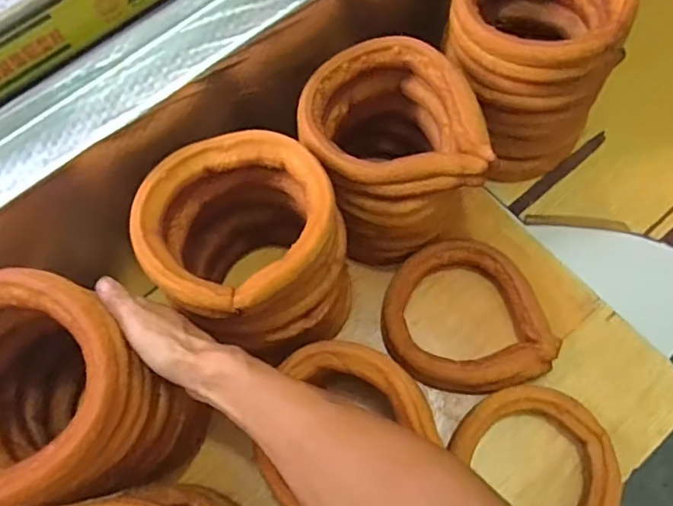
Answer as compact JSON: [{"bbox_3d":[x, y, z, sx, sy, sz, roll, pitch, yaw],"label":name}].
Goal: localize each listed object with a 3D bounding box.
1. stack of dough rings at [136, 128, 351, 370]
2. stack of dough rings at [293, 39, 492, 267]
[{"bbox_3d":[-0.085,0.007,0.640,0.191,0.237,0.198,-35,71,-11],"label":"stack of dough rings"},{"bbox_3d":[0.063,-0.112,0.695,0.186,0.221,0.189,-17,69,-4],"label":"stack of dough rings"}]

